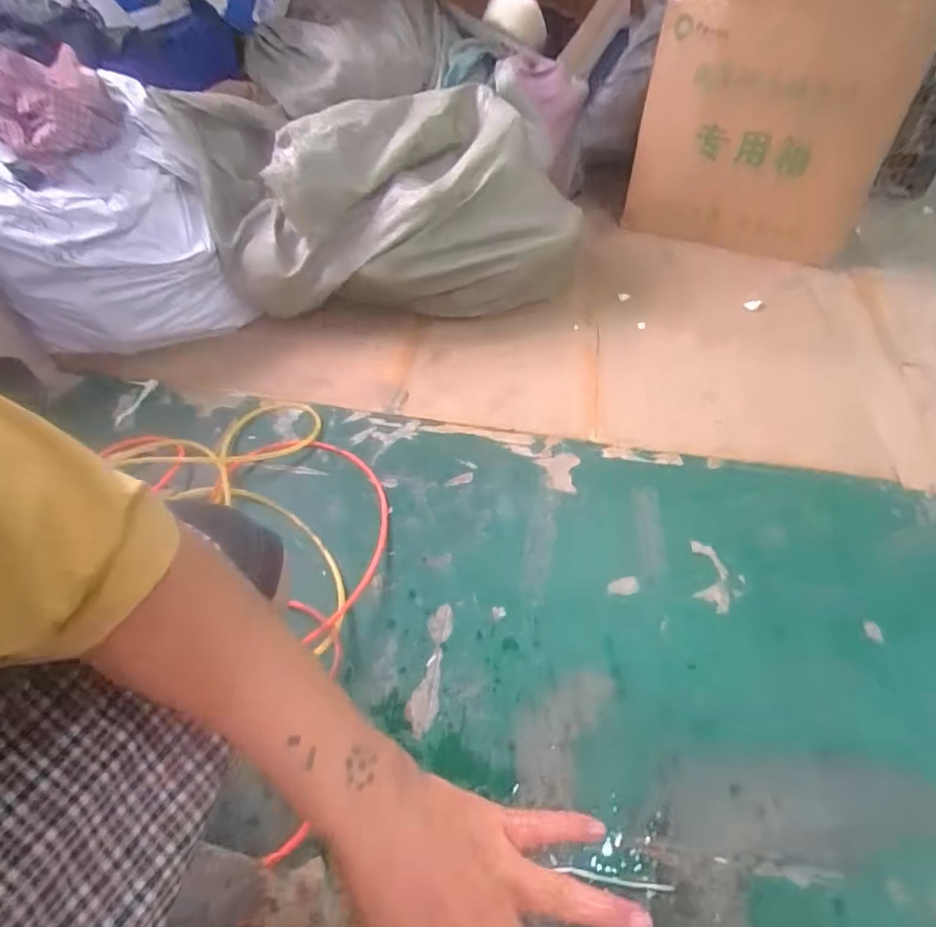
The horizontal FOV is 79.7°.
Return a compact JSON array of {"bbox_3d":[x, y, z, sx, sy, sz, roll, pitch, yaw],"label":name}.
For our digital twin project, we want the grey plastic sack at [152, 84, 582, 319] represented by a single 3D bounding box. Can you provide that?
[{"bbox_3d":[-0.177,-0.595,1.313,0.841,0.381,0.344,-7,48,-7],"label":"grey plastic sack"}]

